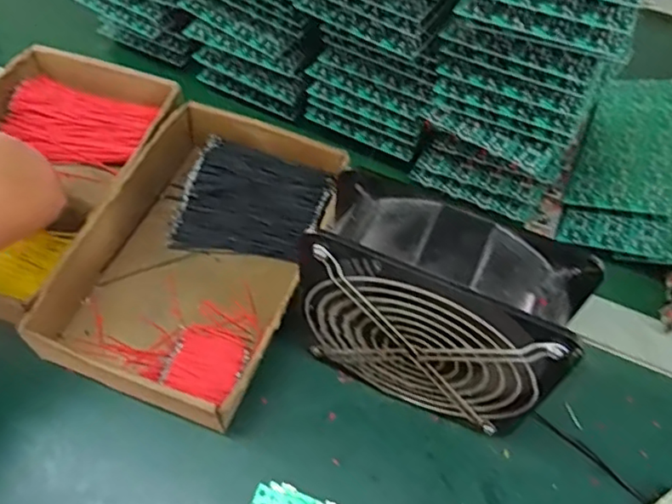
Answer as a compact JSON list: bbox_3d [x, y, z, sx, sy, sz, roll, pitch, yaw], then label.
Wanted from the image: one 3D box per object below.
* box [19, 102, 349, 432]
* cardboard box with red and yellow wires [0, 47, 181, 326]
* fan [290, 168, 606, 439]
[{"bbox_3d":[-0.096,-0.002,0.447,0.151,0.050,0.241,18,57,9],"label":"box"},{"bbox_3d":[-0.233,-0.064,0.474,0.151,0.050,0.231,17,57,8],"label":"cardboard box with red and yellow wires"},{"bbox_3d":[0.053,0.042,0.361,0.147,0.154,0.058,25,59,13],"label":"fan"}]

